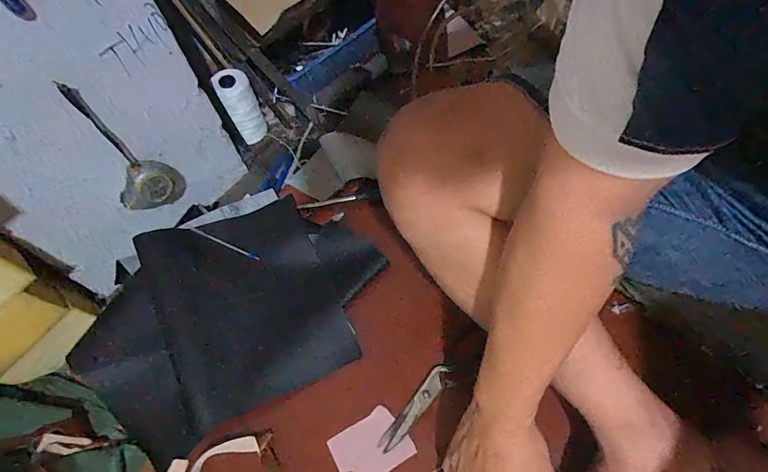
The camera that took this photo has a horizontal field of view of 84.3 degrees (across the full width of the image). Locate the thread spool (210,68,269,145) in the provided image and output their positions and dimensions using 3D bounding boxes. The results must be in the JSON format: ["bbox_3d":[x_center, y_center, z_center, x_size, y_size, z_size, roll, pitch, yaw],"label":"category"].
[{"bbox_3d":[-0.265,-0.242,0.791,0.063,0.131,0.061,-4,56,6],"label":"thread spool"}]

